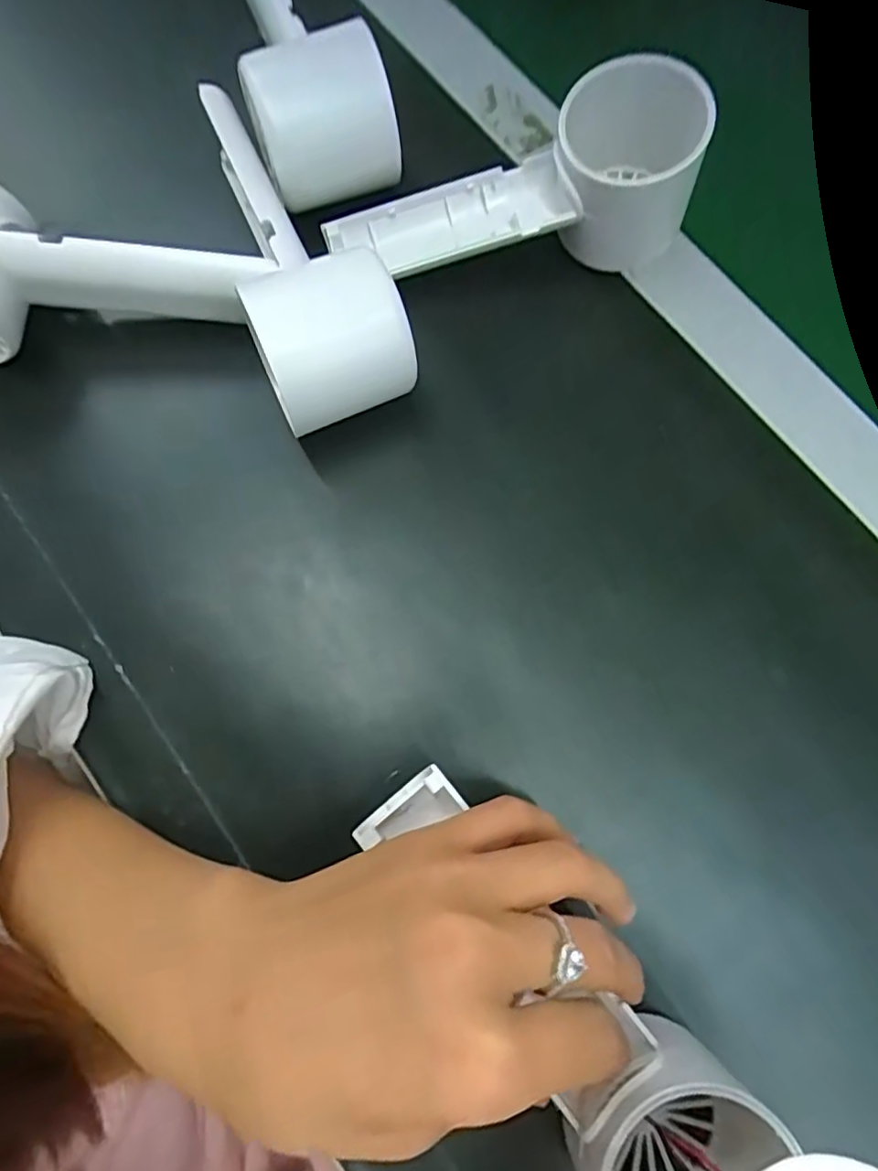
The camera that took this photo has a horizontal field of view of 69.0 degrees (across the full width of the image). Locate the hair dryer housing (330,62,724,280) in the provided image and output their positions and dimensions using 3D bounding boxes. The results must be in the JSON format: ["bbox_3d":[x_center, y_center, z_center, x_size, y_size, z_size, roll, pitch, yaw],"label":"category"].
[{"bbox_3d":[0.031,-0.158,0.270,0.153,0.055,0.052,-6,78,17],"label":"hair dryer housing"}]

